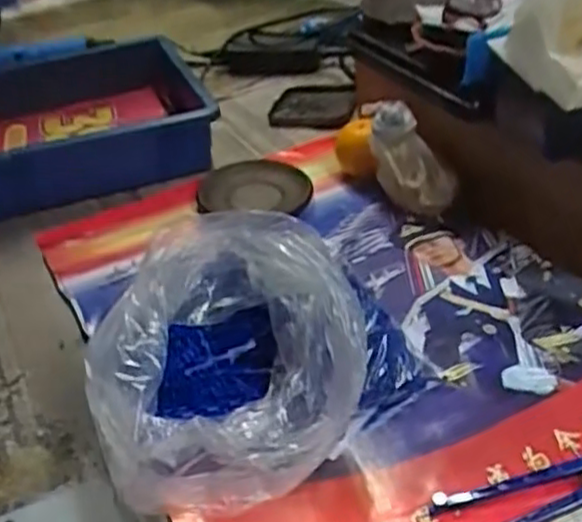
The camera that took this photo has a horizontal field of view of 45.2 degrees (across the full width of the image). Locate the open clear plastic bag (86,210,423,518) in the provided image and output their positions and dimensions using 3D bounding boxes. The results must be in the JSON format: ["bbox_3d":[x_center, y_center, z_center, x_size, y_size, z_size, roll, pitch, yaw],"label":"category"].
[{"bbox_3d":[-0.039,0.070,0.431,0.166,0.112,0.185,16,41,29],"label":"open clear plastic bag"}]

